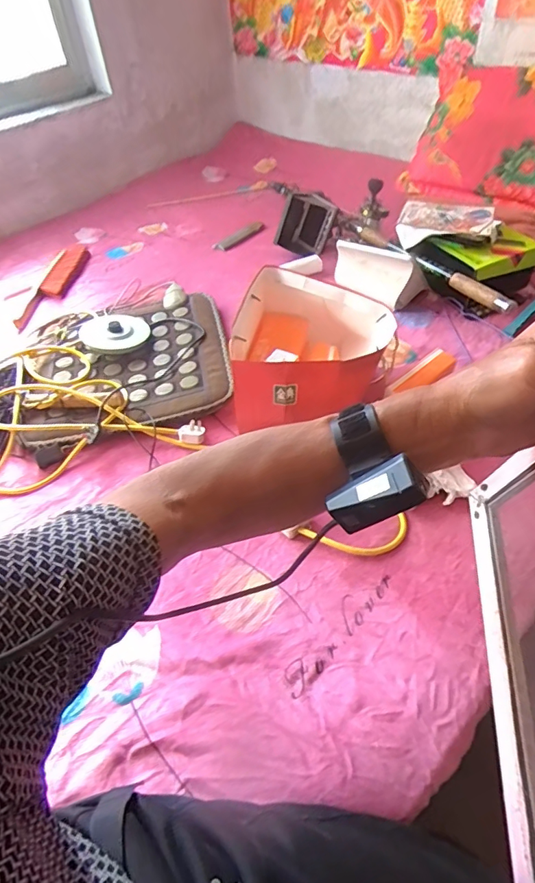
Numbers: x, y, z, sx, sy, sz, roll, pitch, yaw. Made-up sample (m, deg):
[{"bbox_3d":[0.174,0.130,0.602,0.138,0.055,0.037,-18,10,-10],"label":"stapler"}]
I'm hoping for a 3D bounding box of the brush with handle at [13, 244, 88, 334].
[{"bbox_3d":[-0.602,-0.458,1.375,0.102,0.048,0.396,0,49,5],"label":"brush with handle"}]

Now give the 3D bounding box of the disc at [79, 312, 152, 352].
[{"bbox_3d":[-0.363,-0.260,1.134,0.152,0.028,0.152,-3,49,3],"label":"disc"}]

